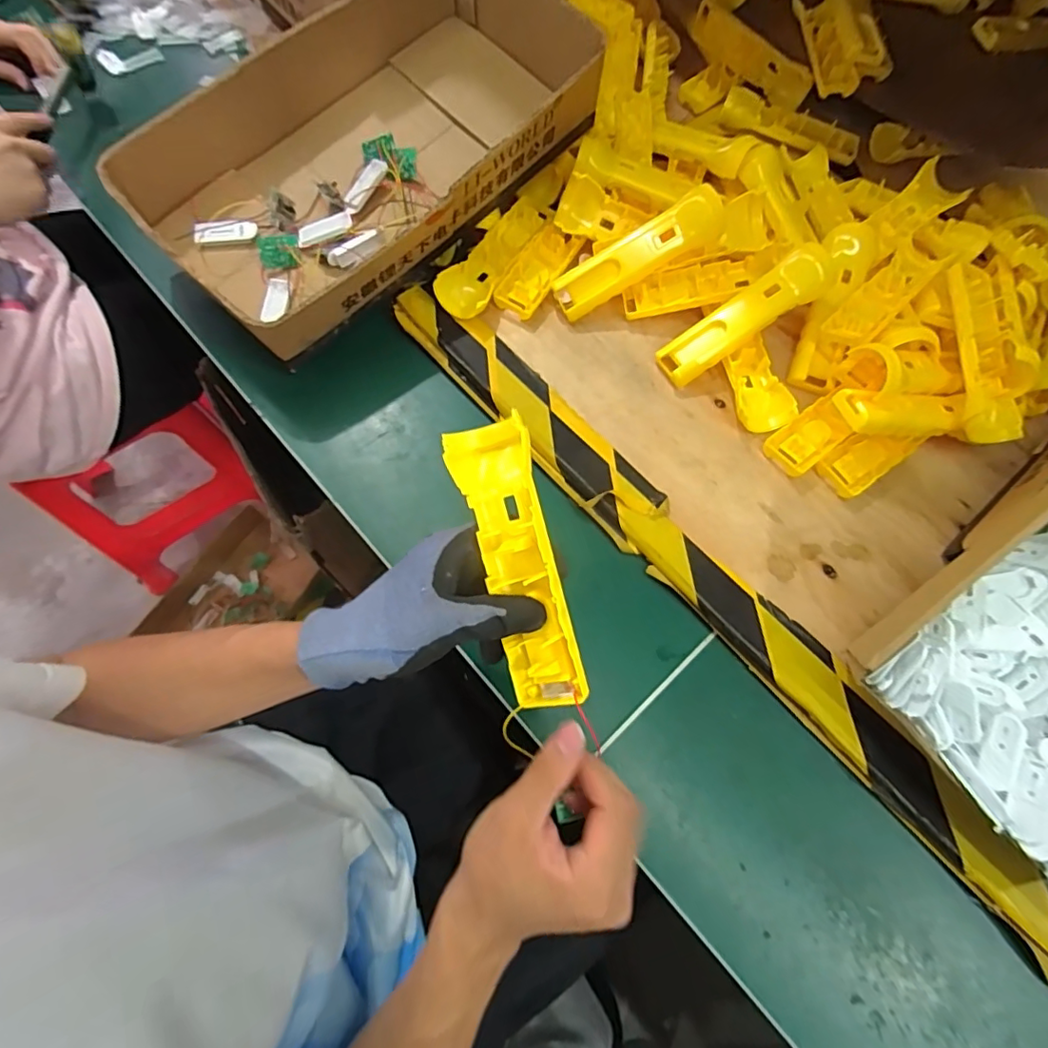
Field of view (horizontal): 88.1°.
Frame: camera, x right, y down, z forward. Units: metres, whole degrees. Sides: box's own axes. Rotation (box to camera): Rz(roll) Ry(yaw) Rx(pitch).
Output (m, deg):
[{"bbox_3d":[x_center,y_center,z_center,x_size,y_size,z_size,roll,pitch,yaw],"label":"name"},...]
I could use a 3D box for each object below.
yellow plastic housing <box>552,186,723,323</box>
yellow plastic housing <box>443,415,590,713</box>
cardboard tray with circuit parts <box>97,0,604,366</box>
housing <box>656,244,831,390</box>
[{"bbox_3d":[0.107,-0.250,0.505,0.164,0.030,0.035,-29,73,8],"label":"yellow plastic housing"},{"bbox_3d":[-0.003,0.022,0.306,0.045,0.033,0.163,-15,85,-5],"label":"yellow plastic housing"},{"bbox_3d":[-0.139,-0.352,0.521,0.225,0.111,0.421,42,76,14],"label":"cardboard tray with circuit parts"},{"bbox_3d":[0.198,-0.187,0.491,0.162,0.015,0.041,-35,74,9],"label":"housing"}]

